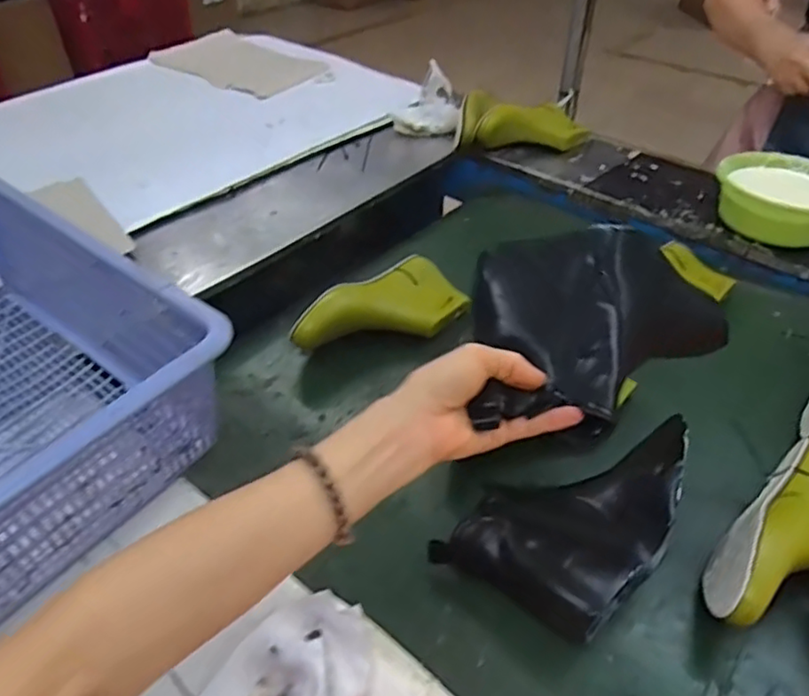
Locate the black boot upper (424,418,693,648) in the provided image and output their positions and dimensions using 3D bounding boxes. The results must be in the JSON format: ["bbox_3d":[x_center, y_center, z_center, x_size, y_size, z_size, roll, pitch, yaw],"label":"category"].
[{"bbox_3d":[0.162,0.144,0.566,0.238,0.061,0.148,-33,52,-27],"label":"black boot upper"}]

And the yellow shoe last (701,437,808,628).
[{"bbox_3d":[0.344,0.166,0.536,0.229,0.077,0.105,-35,52,-28],"label":"yellow shoe last"}]

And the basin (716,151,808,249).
[{"bbox_3d":[0.557,-0.217,0.927,0.181,0.071,0.169,0,43,0],"label":"basin"}]

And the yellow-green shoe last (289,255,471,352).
[{"bbox_3d":[-0.025,-0.046,0.783,0.234,0.067,0.094,-28,50,-26],"label":"yellow-green shoe last"}]

